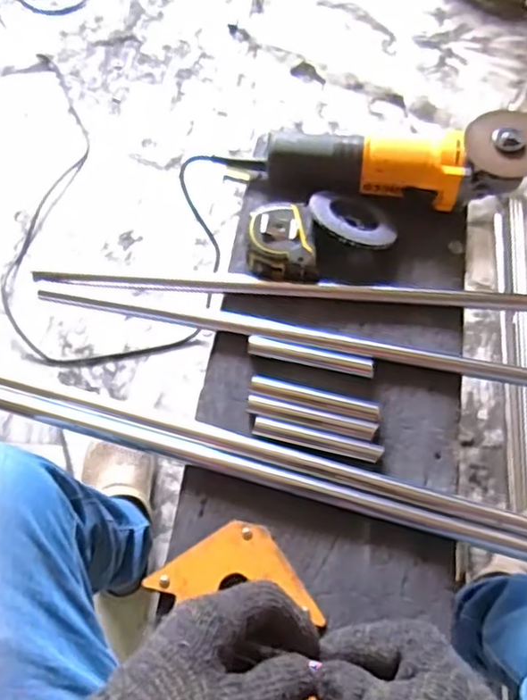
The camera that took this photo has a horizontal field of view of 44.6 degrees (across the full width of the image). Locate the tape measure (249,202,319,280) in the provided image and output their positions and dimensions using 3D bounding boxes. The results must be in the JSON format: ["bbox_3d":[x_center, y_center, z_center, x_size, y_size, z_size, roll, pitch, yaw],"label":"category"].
[{"bbox_3d":[0.020,-0.113,0.666,0.068,0.032,0.080,4,67,1],"label":"tape measure"}]

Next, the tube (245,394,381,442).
[{"bbox_3d":[0.045,0.063,0.602,0.120,0.013,0.018,13,67,5],"label":"tube"}]

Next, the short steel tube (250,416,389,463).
[{"bbox_3d":[0.050,0.084,0.601,0.119,0.012,0.017,13,67,5],"label":"short steel tube"}]

